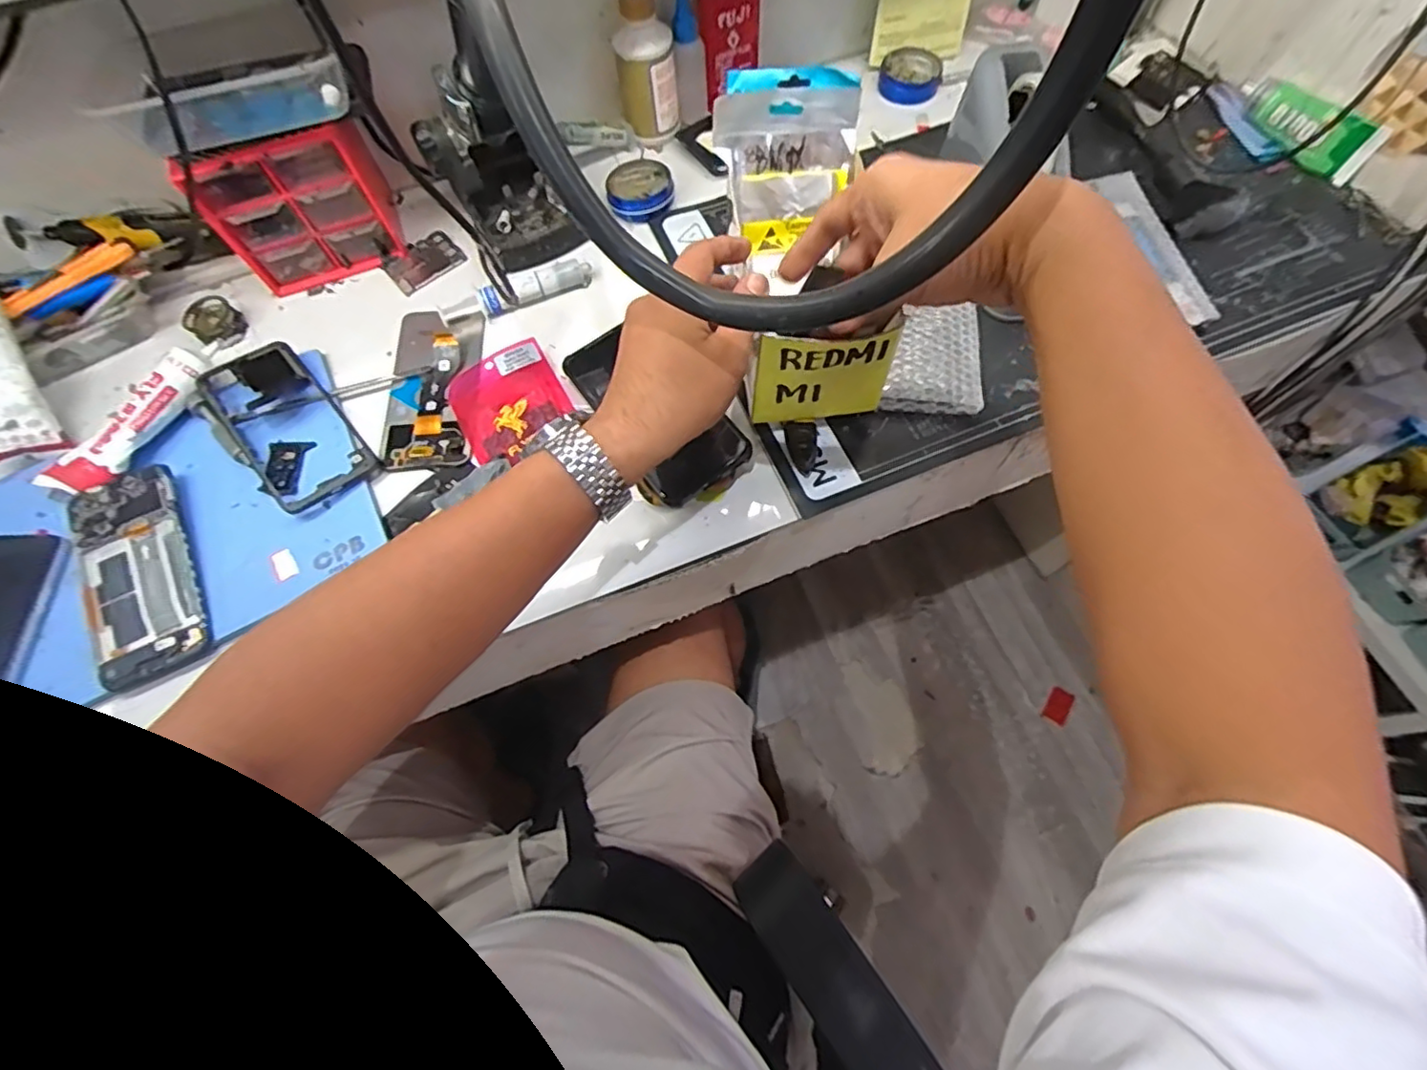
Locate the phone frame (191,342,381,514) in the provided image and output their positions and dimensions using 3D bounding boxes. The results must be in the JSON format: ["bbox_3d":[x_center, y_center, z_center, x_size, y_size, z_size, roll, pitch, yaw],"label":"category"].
[{"bbox_3d":[-0.337,-0.084,0.489,0.084,0.016,0.155,-40,70,-18],"label":"phone frame"}]

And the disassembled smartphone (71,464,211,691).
[{"bbox_3d":[-0.418,0.026,0.449,0.080,0.014,0.156,-29,69,-9],"label":"disassembled smartphone"}]

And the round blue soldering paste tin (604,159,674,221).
[{"bbox_3d":[-0.069,-0.326,0.581,0.060,0.017,0.063,-1,67,2],"label":"round blue soldering paste tin"}]

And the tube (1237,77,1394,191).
[{"bbox_3d":[0.536,-0.377,0.568,0.041,0.037,0.133,-30,69,-10],"label":"tube"}]

